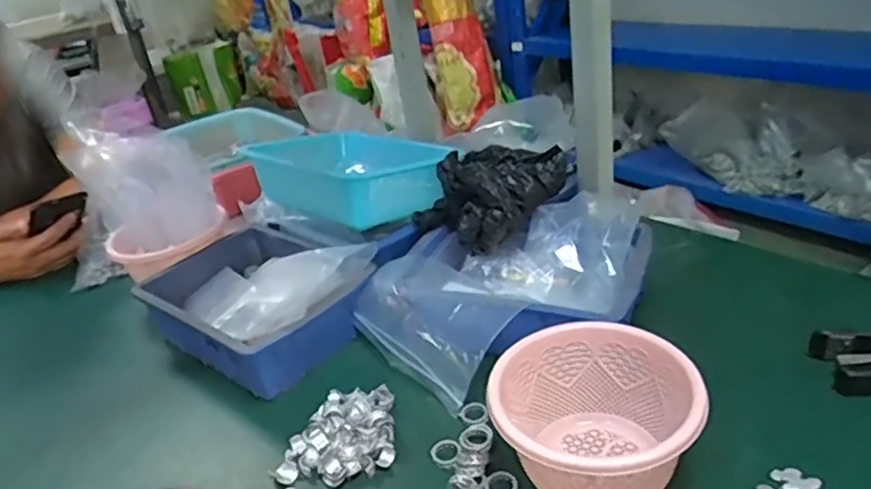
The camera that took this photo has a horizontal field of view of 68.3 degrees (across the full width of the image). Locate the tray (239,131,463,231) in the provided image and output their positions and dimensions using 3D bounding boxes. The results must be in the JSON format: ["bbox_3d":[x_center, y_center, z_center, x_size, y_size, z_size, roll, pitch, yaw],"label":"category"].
[{"bbox_3d":[-0.104,-0.098,0.817,0.259,0.080,0.194,18,39,39],"label":"tray"}]

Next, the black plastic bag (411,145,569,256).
[{"bbox_3d":[0.063,-0.059,0.747,0.145,0.086,0.120,-23,32,-25],"label":"black plastic bag"}]

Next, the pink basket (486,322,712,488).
[{"bbox_3d":[0.116,0.137,0.489,0.143,0.092,0.141,-13,30,-9],"label":"pink basket"}]

